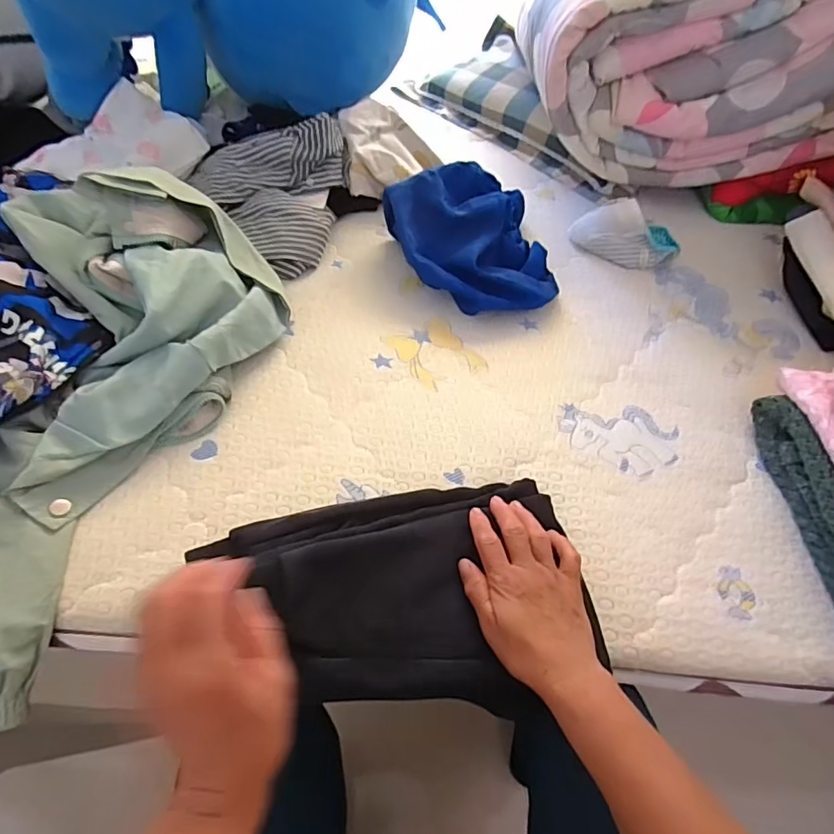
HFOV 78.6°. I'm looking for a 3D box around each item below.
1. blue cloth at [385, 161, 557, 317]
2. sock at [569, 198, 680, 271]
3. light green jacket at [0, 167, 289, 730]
[{"bbox_3d":[0.075,-0.265,0.722,0.233,0.108,0.260,-1,54,-6],"label":"blue cloth"},{"bbox_3d":[0.327,-0.292,0.795,0.159,0.063,0.098,19,54,9],"label":"sock"},{"bbox_3d":[-0.350,-0.008,0.510,0.283,0.130,0.547,13,68,5],"label":"light green jacket"}]

